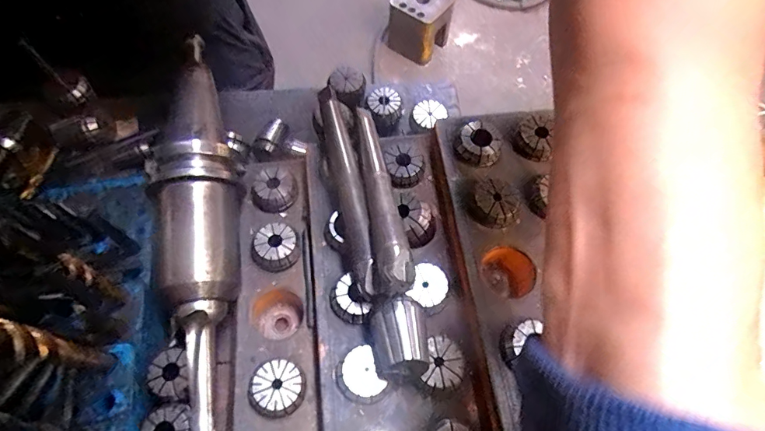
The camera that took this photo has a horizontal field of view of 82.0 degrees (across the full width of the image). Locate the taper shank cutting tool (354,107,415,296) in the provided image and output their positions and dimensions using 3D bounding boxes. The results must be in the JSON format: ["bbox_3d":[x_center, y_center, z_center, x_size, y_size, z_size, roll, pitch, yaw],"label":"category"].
[{"bbox_3d":[-0.003,-0.015,0.284,0.020,0.022,0.154,-7,49,-4],"label":"taper shank cutting tool"}]

